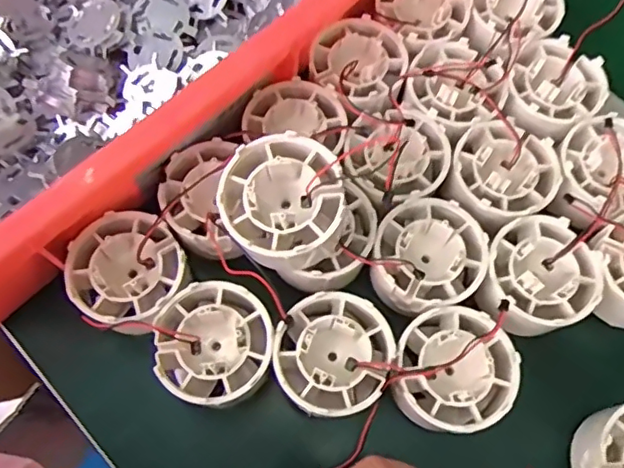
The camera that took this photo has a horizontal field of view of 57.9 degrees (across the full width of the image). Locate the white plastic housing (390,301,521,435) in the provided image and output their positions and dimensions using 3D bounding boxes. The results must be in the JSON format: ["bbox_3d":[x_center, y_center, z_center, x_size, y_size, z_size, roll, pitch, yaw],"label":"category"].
[{"bbox_3d":[0.061,0.062,0.254,0.050,0.034,0.050,1,69,-1],"label":"white plastic housing"}]

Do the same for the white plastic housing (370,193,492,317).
[{"bbox_3d":[0.054,0.012,0.269,0.049,0.029,0.052,1,69,-1],"label":"white plastic housing"}]

